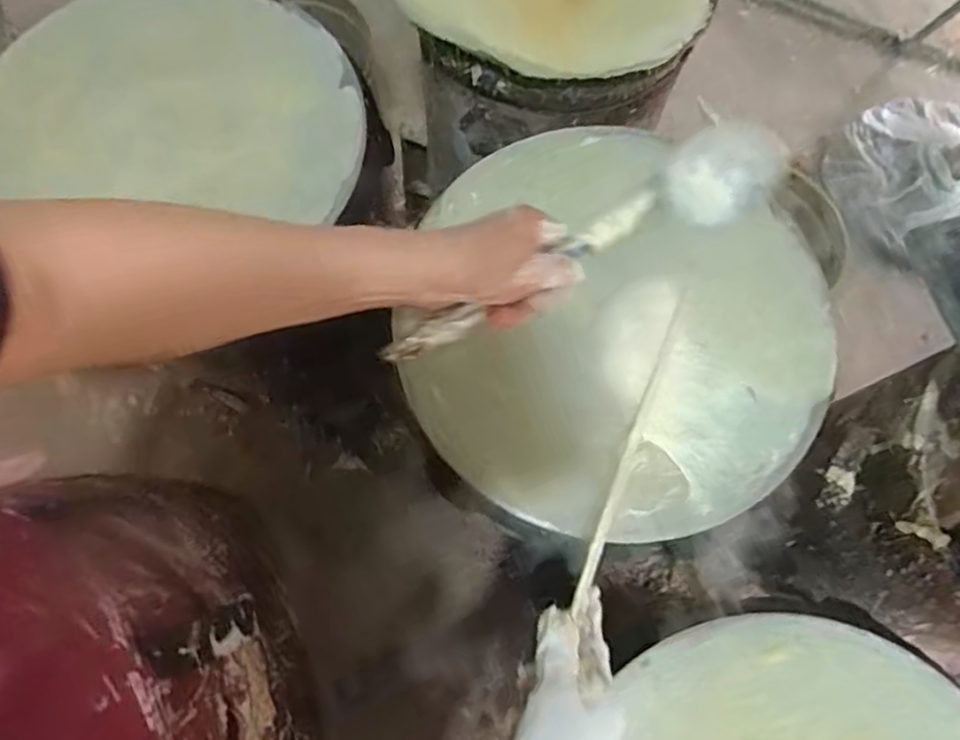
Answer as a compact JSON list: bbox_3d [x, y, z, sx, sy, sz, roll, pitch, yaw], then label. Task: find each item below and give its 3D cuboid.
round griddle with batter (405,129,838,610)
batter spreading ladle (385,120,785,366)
[{"bbox_3d":[0.111,-0.048,0.583,0.357,0.052,0.384,-1,71,3],"label":"round griddle with batter"},{"bbox_3d":[0.084,-0.096,0.482,0.356,0.064,0.063,-28,76,-21],"label":"batter spreading ladle"}]

